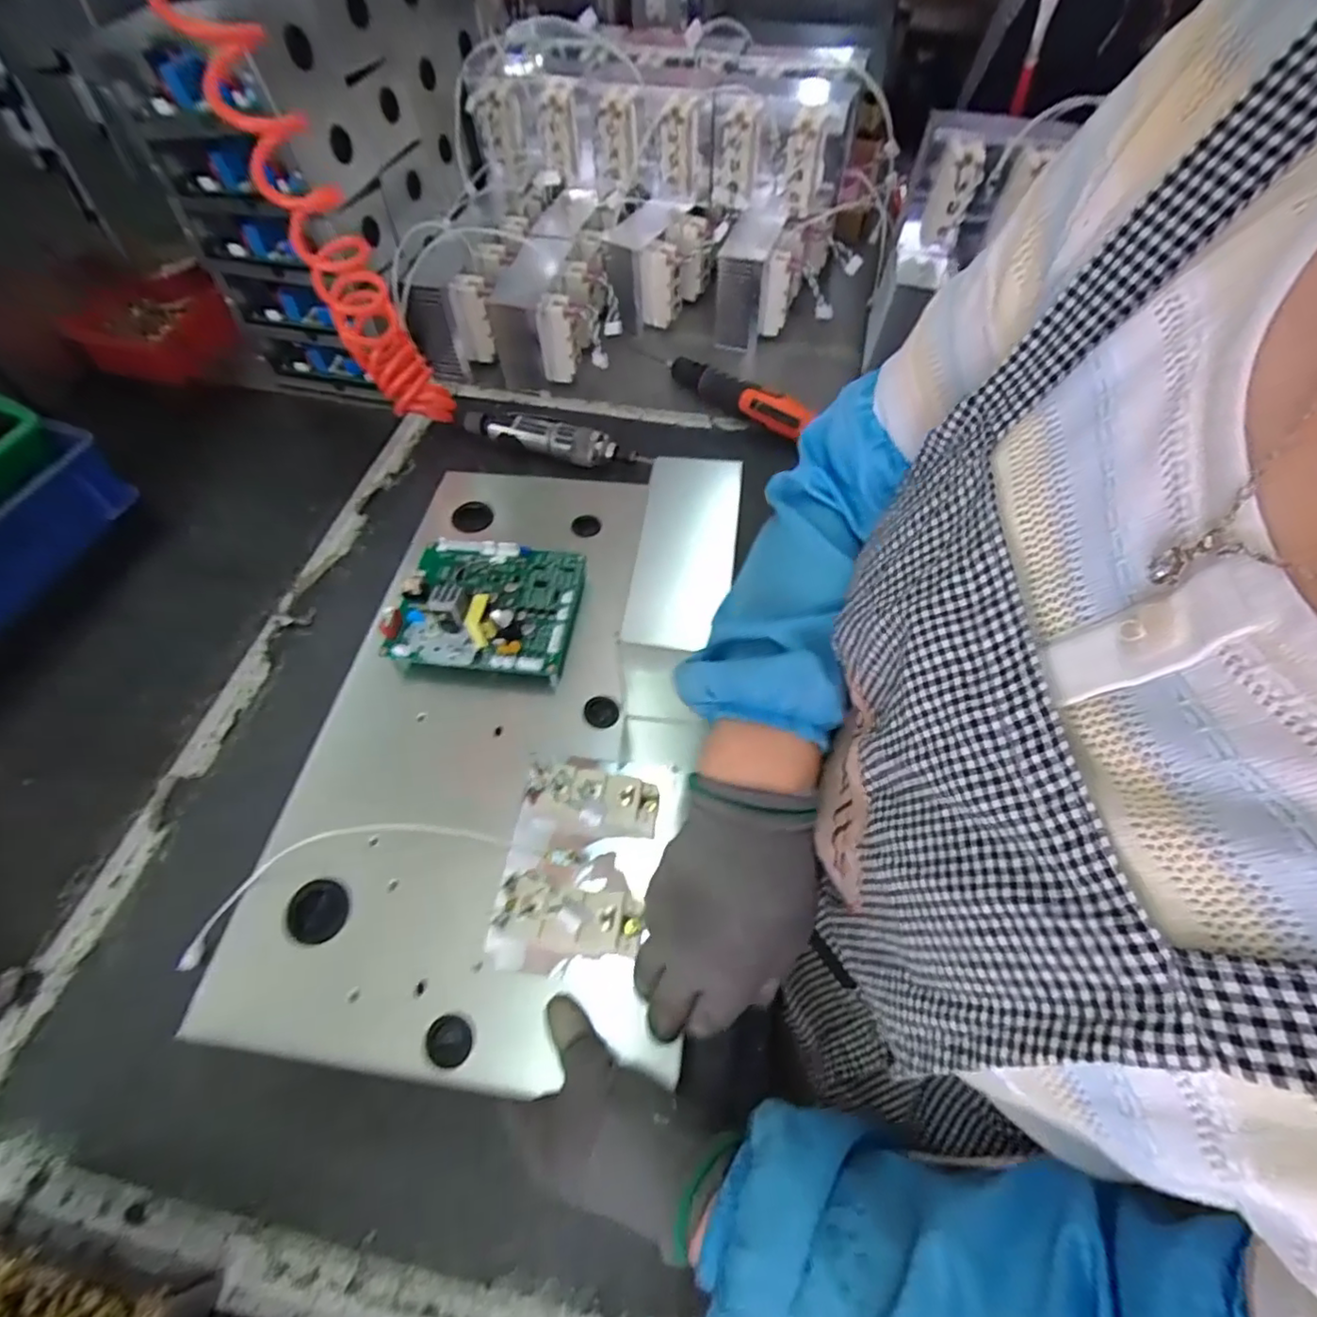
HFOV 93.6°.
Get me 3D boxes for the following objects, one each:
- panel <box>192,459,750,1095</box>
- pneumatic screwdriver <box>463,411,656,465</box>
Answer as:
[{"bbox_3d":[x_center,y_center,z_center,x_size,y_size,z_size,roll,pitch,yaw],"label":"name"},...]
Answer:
[{"bbox_3d":[-0.117,0.057,0.472,0.295,0.066,0.432,7,55,2],"label":"panel"},{"bbox_3d":[-0.127,-0.266,0.757,0.246,0.043,0.050,20,60,11],"label":"pneumatic screwdriver"}]

